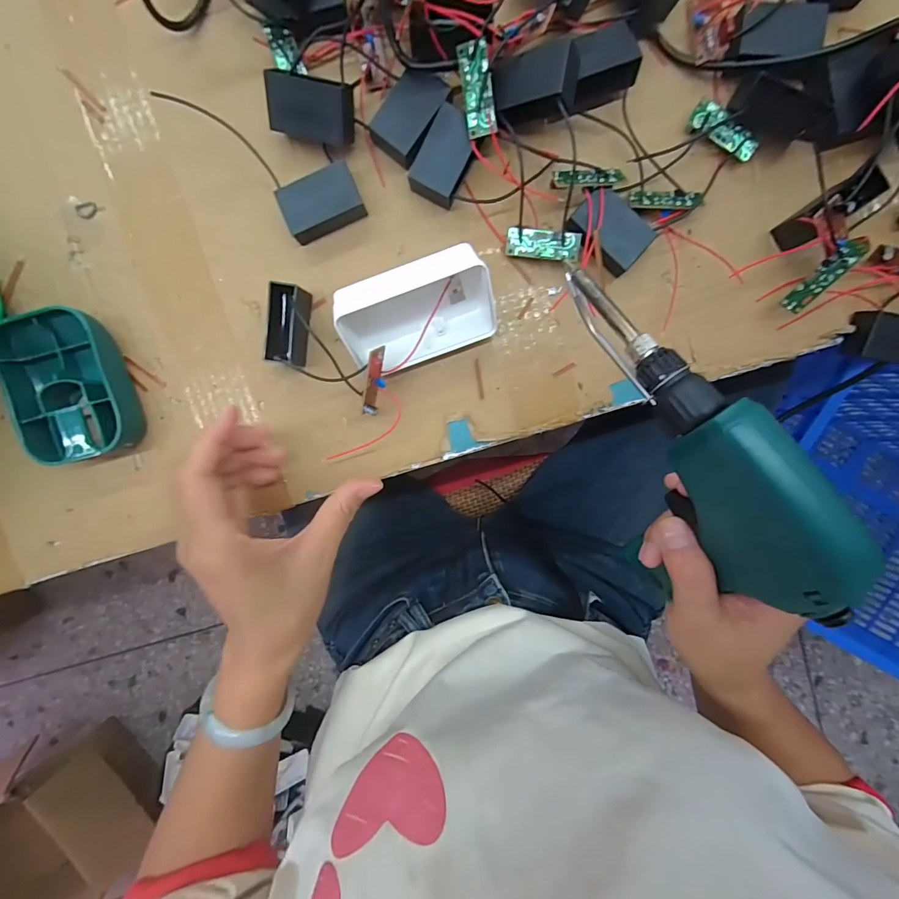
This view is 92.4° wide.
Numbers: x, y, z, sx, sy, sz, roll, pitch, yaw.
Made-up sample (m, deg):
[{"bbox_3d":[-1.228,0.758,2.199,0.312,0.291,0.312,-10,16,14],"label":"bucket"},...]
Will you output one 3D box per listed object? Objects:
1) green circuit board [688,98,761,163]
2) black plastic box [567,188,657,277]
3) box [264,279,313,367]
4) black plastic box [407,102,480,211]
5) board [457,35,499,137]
[{"bbox_3d":[0.169,-0.195,0.264,0.045,0.004,0.016,33,116,3],"label":"green circuit board"},{"bbox_3d":[0.101,-0.136,0.270,0.047,0.014,0.036,42,95,-4],"label":"black plastic box"},{"bbox_3d":[-0.102,-0.079,0.275,0.016,0.031,0.047,8,96,0],"label":"box"},{"bbox_3d":[-0.002,-0.178,0.269,0.029,0.020,0.051,27,96,-2],"label":"black plastic box"},{"bbox_3d":[0.016,-0.206,0.247,0.017,0.006,0.045,-12,110,2],"label":"board"}]

